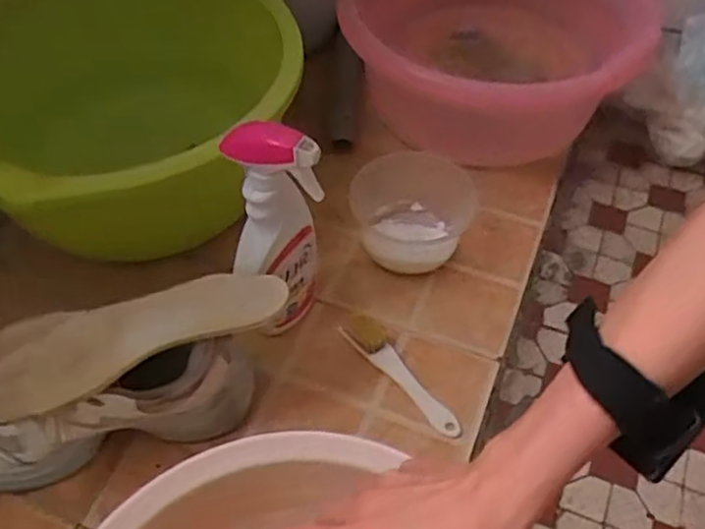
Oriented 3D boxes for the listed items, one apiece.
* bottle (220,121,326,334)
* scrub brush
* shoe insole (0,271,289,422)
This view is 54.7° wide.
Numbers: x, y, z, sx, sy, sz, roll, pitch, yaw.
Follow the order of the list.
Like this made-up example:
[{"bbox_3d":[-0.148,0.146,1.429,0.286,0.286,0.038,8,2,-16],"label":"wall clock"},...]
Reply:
[{"bbox_3d":[-0.069,-0.025,0.631,0.076,0.246,0.053,-1,52,-3],"label":"bottle"},{"bbox_3d":[0.052,0.106,0.681,0.036,0.018,0.153,-36,62,-26],"label":"scrub brush"},{"bbox_3d":[-0.180,0.057,0.566,0.244,0.039,0.079,-19,54,-15],"label":"shoe insole"}]

